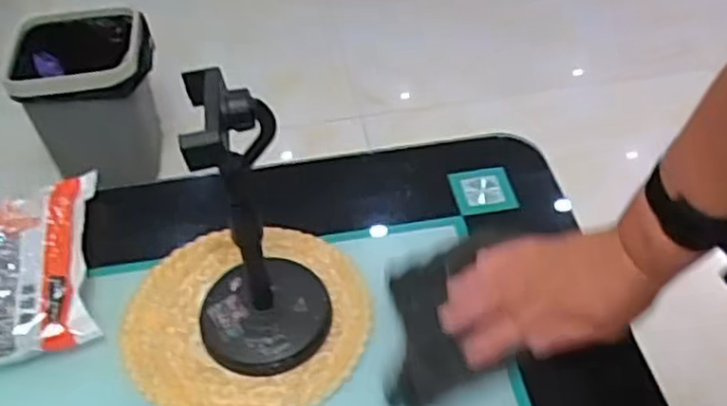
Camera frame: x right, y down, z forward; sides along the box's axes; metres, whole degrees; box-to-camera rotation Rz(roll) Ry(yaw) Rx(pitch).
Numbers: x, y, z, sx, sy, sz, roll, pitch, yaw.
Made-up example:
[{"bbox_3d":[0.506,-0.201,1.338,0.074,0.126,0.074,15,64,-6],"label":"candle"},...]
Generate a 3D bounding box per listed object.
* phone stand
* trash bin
[{"bbox_3d":[-0.082,0.022,0.518,0.098,0.229,0.095,-14,47,-11],"label":"phone stand"},{"bbox_3d":[-0.526,-0.211,1.438,0.255,0.271,0.261,-13,47,-10],"label":"trash bin"}]

